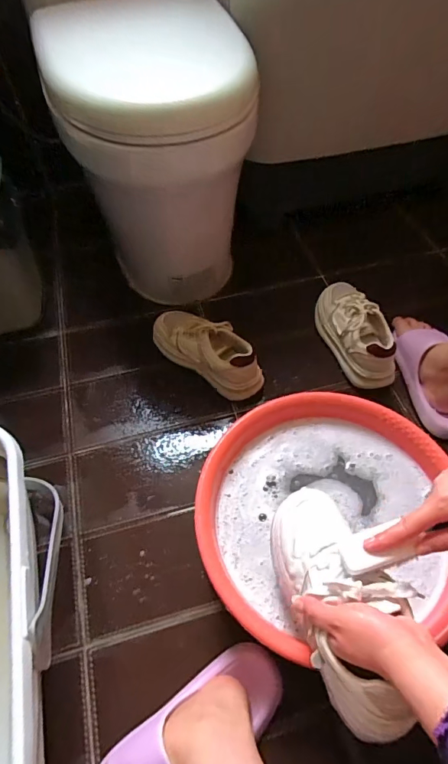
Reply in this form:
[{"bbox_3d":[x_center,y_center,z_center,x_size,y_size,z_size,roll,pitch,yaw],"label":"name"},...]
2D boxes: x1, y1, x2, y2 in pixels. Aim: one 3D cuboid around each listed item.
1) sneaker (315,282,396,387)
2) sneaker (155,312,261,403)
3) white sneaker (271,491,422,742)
[{"bbox_3d":[0.252,-0.104,0.832,0.091,0.089,0.240,-19,56,-10],"label":"sneaker"},{"bbox_3d":[-0.031,-0.067,0.814,0.244,0.097,0.088,36,64,24],"label":"sneaker"},{"bbox_3d":[0.123,0.220,0.454,0.100,0.102,0.235,-13,49,-6],"label":"white sneaker"}]

